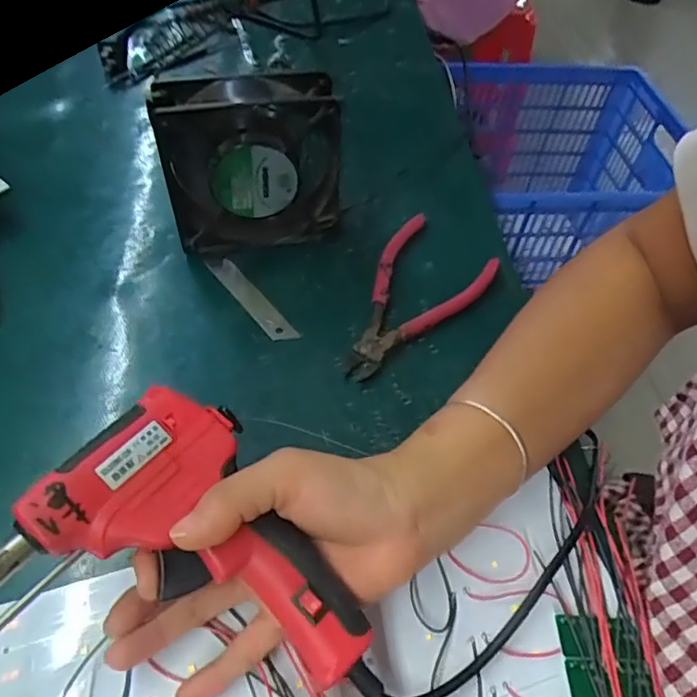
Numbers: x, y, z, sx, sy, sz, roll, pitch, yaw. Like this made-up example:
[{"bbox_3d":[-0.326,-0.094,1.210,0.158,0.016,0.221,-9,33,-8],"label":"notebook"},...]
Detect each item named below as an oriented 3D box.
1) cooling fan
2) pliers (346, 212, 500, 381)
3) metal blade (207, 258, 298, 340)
[{"bbox_3d":[-0.071,-0.133,0.438,0.122,0.128,0.047,-6,52,-7],"label":"cooling fan"},{"bbox_3d":[0.040,-0.037,0.434,0.081,0.020,0.151,33,58,22],"label":"pliers"},{"bbox_3d":[-0.072,-0.036,0.441,0.020,0.006,0.097,-30,57,-22],"label":"metal blade"}]

